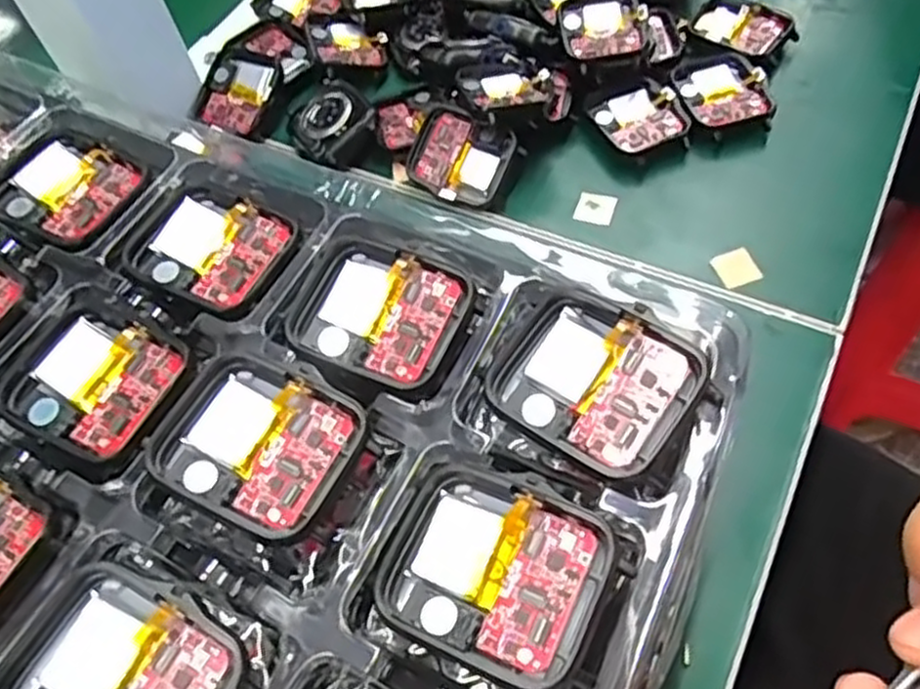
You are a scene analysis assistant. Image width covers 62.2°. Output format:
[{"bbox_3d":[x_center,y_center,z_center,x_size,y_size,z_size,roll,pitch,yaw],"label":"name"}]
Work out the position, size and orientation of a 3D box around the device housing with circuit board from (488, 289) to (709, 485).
[{"bbox_3d":[0.030,0.007,0.172,0.042,0.011,0.037,33,67,24],"label":"device housing with circuit board"}]

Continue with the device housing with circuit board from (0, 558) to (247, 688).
[{"bbox_3d":[-0.068,0.065,0.149,0.042,0.010,0.037,21,63,19],"label":"device housing with circuit board"}]

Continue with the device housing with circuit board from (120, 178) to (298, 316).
[{"bbox_3d":[-0.070,-0.028,0.213,0.042,0.004,0.036,22,63,19],"label":"device housing with circuit board"}]

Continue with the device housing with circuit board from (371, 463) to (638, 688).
[{"bbox_3d":[0.008,0.046,0.154,0.045,0.009,0.037,21,63,19],"label":"device housing with circuit board"}]

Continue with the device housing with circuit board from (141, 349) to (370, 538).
[{"bbox_3d":[-0.046,0.022,0.174,0.042,0.009,0.035,19,62,18],"label":"device housing with circuit board"}]

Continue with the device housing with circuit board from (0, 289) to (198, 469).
[{"bbox_3d":[-0.092,0.008,0.192,0.045,0.005,0.038,26,65,21],"label":"device housing with circuit board"}]

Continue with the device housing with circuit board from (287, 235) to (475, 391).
[{"bbox_3d":[-0.022,-0.009,0.196,0.042,0.008,0.035,19,62,18],"label":"device housing with circuit board"}]

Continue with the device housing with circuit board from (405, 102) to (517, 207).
[{"bbox_3d":[-0.001,-0.081,0.325,0.042,0.007,0.036,25,95,10],"label":"device housing with circuit board"}]

